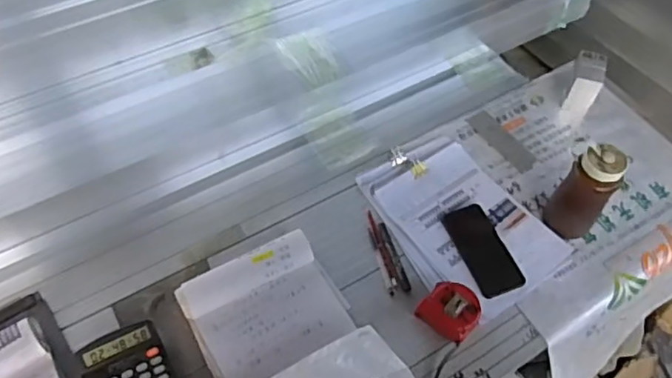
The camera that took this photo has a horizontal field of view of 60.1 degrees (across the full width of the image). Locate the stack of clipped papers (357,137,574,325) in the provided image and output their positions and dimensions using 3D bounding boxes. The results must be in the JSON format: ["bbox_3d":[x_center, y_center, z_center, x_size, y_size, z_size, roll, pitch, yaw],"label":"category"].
[{"bbox_3d":[0.213,0.053,1.008,0.227,0.015,0.323,-31,64,-22],"label":"stack of clipped papers"}]

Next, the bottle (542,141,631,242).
[{"bbox_3d":[0.401,0.008,0.949,0.068,0.184,0.090,-35,66,-24],"label":"bottle"}]

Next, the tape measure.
[{"bbox_3d":[0.181,0.187,0.902,0.084,0.041,0.086,36,61,17],"label":"tape measure"}]

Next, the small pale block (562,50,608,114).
[{"bbox_3d":[0.500,-0.213,1.176,0.054,0.093,0.100,17,57,6],"label":"small pale block"}]

